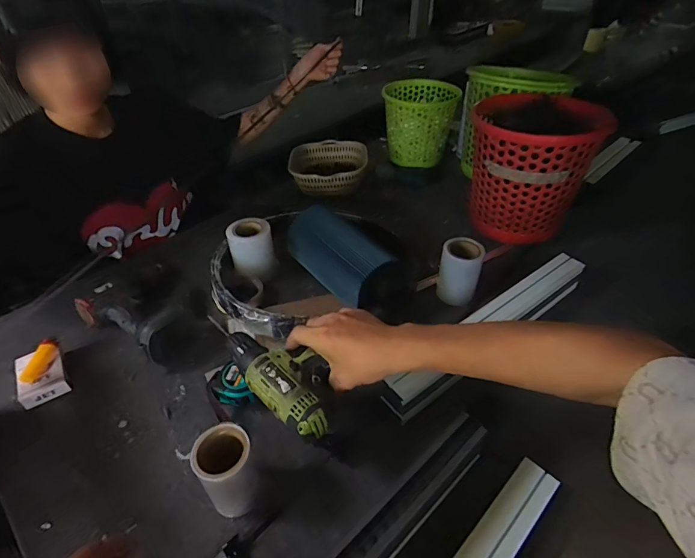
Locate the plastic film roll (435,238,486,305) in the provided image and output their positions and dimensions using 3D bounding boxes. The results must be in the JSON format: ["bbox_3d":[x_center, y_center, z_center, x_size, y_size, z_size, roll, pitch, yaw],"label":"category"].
[{"bbox_3d":[0.195,-0.014,0.705,0.066,0.097,0.066,-1,41,1],"label":"plastic film roll"}]

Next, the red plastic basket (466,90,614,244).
[{"bbox_3d":[0.364,-0.222,0.838,0.234,0.237,0.234,29,50,30],"label":"red plastic basket"}]

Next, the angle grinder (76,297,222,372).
[{"bbox_3d":[-0.324,0.059,0.668,0.237,0.072,0.119,21,46,24],"label":"angle grinder"}]

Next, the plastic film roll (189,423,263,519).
[{"bbox_3d":[-0.132,0.220,0.459,0.057,0.107,0.057,-1,41,1],"label":"plastic film roll"}]

